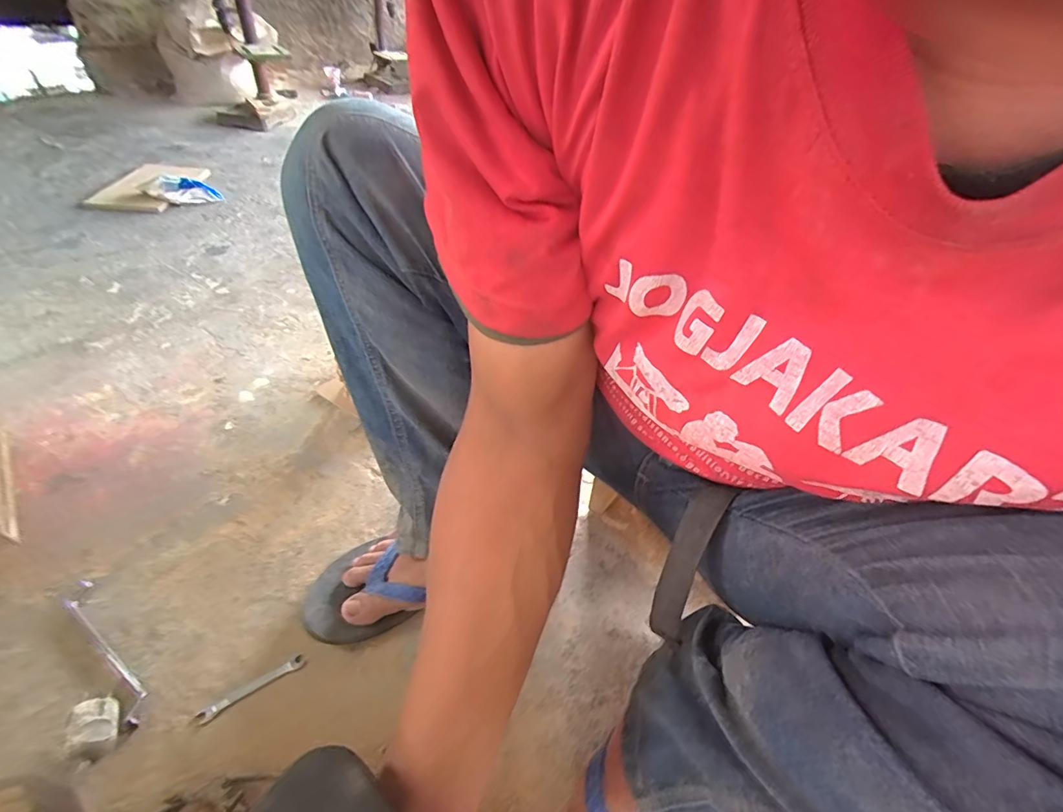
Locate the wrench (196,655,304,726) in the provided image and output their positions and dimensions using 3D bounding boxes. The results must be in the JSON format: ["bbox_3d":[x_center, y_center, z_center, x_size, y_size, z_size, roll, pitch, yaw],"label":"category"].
[{"bbox_3d":[-0.275,0.277,0.469,0.093,0.004,0.013,-23,49,-29],"label":"wrench"}]

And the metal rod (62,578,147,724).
[{"bbox_3d":[-0.430,0.243,0.478,0.180,0.008,0.025,34,48,27],"label":"metal rod"}]

